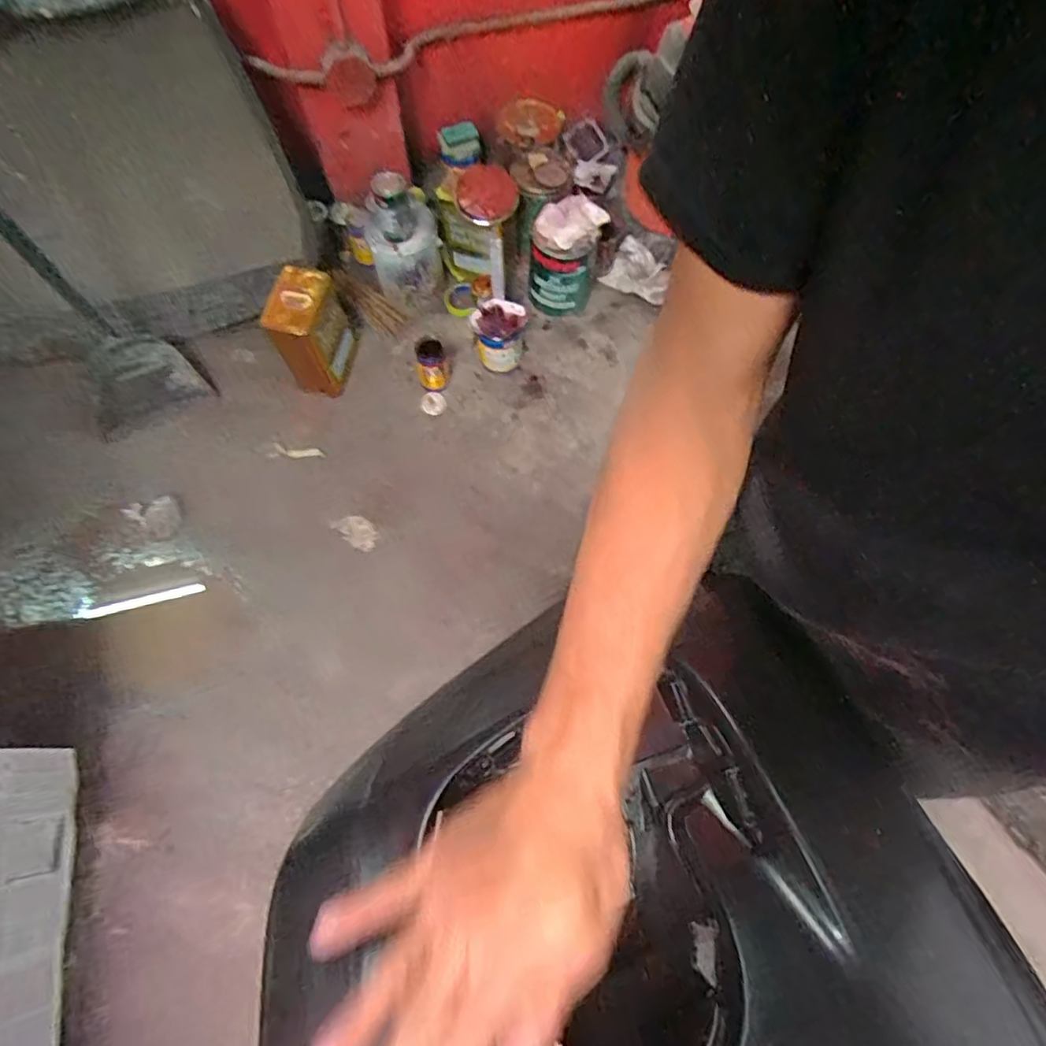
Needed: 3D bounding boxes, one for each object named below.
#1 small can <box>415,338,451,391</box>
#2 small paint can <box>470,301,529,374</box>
[{"bbox_3d":[-0.220,-0.385,1.537,0.079,0.148,0.073,-8,68,-4],"label":"small can"},{"bbox_3d":[-0.055,-0.455,1.553,0.127,0.188,0.101,-23,70,-9],"label":"small paint can"}]

